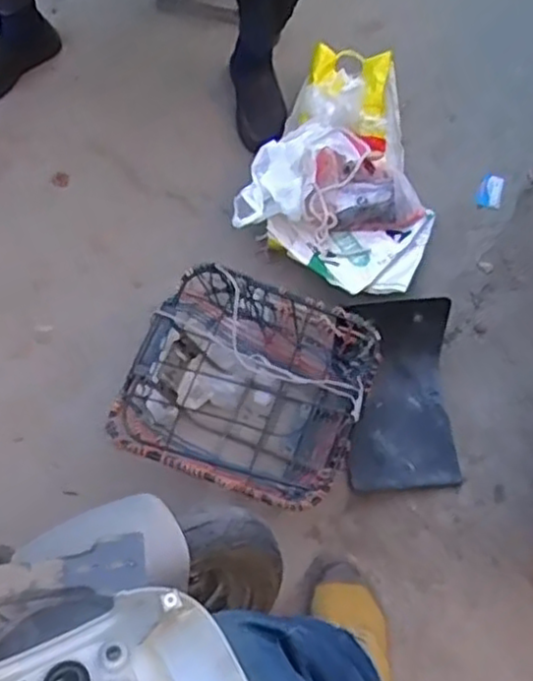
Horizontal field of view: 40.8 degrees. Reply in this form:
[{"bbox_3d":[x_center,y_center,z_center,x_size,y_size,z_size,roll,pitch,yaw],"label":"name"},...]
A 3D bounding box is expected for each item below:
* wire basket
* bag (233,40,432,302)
[{"bbox_3d":[-0.026,0.087,1.083,0.321,0.174,0.299,18,67,7],"label":"wire basket"},{"bbox_3d":[0.158,-0.297,1.246,0.312,0.128,0.431,23,66,10],"label":"bag"}]

